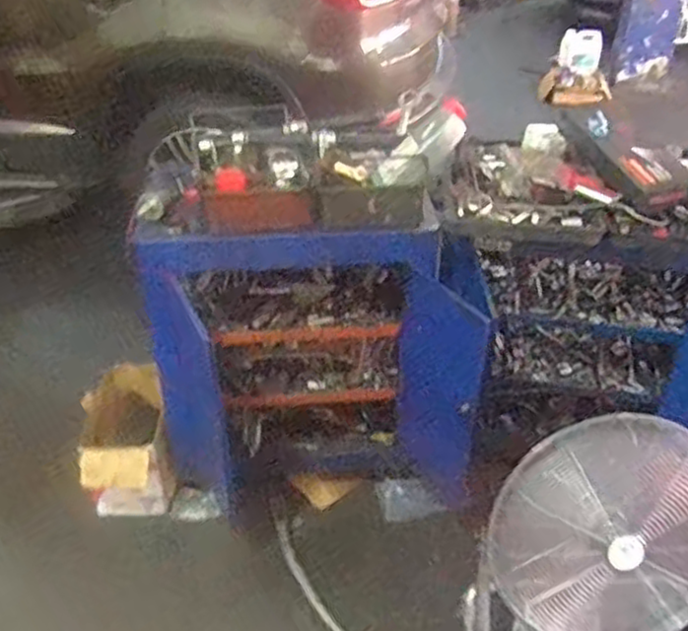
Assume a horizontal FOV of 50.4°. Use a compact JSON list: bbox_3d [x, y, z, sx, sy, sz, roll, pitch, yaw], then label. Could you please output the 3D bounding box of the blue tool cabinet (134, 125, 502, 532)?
[{"bbox_3d":[-0.060,0.031,1.791,0.760,0.845,0.355,-6,36,-9],"label":"blue tool cabinet"}]

